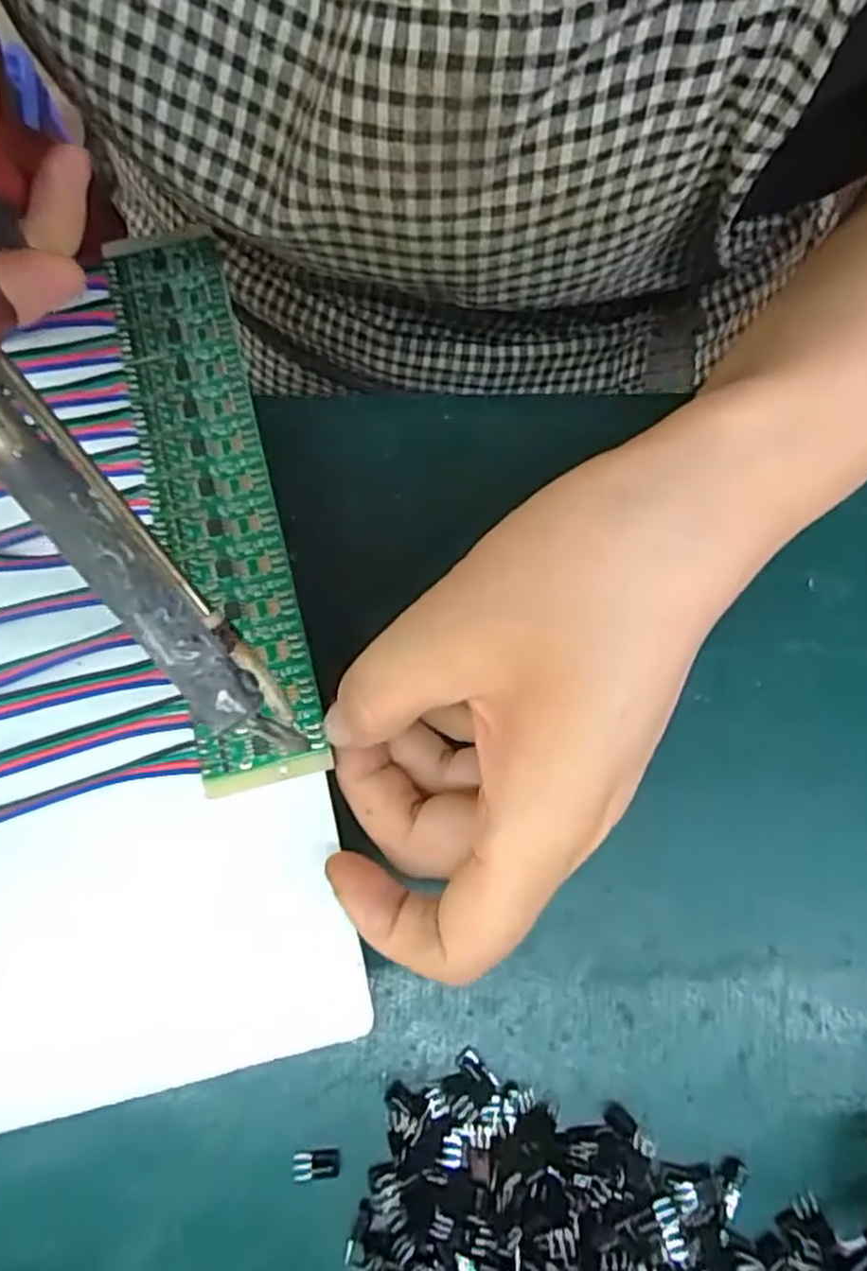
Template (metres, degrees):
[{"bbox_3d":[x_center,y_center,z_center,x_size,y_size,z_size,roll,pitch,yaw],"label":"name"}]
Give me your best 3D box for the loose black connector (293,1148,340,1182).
[{"bbox_3d":[-0.031,0.141,0.197,0.012,0.004,0.007,-6,77,0],"label":"loose black connector"}]

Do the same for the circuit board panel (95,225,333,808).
[{"bbox_3d":[-0.061,-0.040,0.205,0.033,0.004,0.161,-16,78,-3],"label":"circuit board panel"}]

